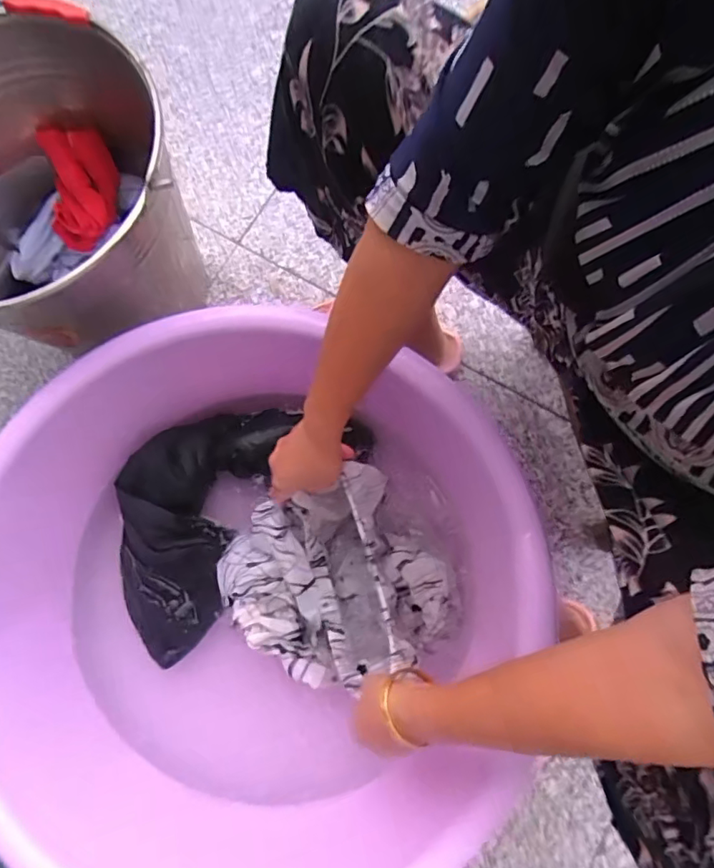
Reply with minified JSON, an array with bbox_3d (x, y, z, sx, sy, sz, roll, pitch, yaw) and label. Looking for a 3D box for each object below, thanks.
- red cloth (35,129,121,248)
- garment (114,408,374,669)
[{"bbox_3d":[-0.352,-0.312,0.690,0.077,0.143,0.061,-12,41,-38],"label":"red cloth"},{"bbox_3d":[-0.166,0.072,0.641,0.194,0.060,0.344,42,80,9],"label":"garment"}]

